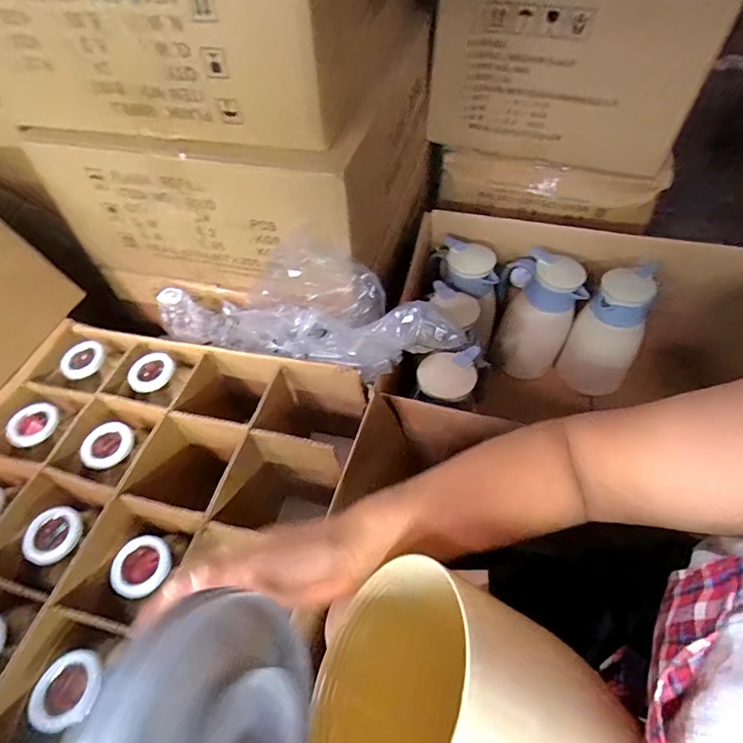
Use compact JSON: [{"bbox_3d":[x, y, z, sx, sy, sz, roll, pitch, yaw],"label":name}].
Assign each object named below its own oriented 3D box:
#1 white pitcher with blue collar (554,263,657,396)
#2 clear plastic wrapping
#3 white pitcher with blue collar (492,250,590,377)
[{"bbox_3d":[0.460,-0.076,0.895,0.121,0.239,0.132,29,60,22],"label":"white pitcher with blue collar"},{"bbox_3d":[-0.107,-0.077,0.635,0.459,0.123,0.176,3,53,5],"label":"clear plastic wrapping"},{"bbox_3d":[0.330,-0.114,0.930,0.130,0.236,0.123,13,55,12],"label":"white pitcher with blue collar"}]

